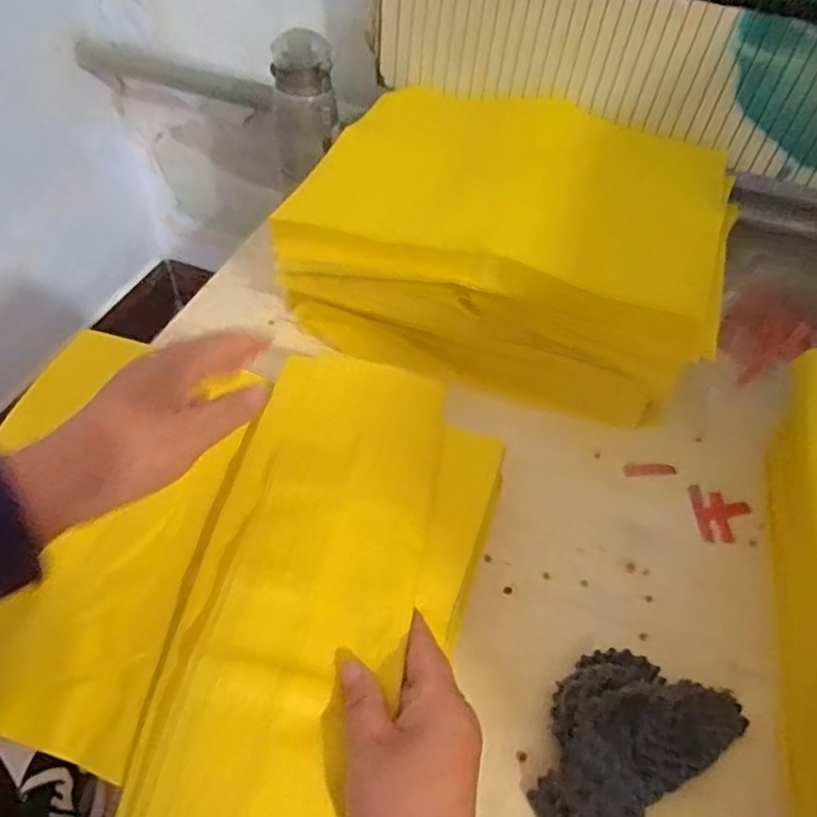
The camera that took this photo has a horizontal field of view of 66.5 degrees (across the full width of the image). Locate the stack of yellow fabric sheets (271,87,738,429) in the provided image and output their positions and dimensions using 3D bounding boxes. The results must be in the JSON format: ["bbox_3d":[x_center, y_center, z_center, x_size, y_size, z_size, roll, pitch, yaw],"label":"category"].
[{"bbox_3d":[0.095,-0.163,0.605,0.361,0.142,0.273,18,51,10],"label":"stack of yellow fabric sheets"}]

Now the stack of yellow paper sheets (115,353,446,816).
[{"bbox_3d":[-0.062,0.103,0.362,0.129,0.029,0.354,10,50,4],"label":"stack of yellow paper sheets"}]

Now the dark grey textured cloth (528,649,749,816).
[{"bbox_3d":[0.130,0.212,0.373,0.099,0.031,0.158,34,56,22],"label":"dark grey textured cloth"}]

